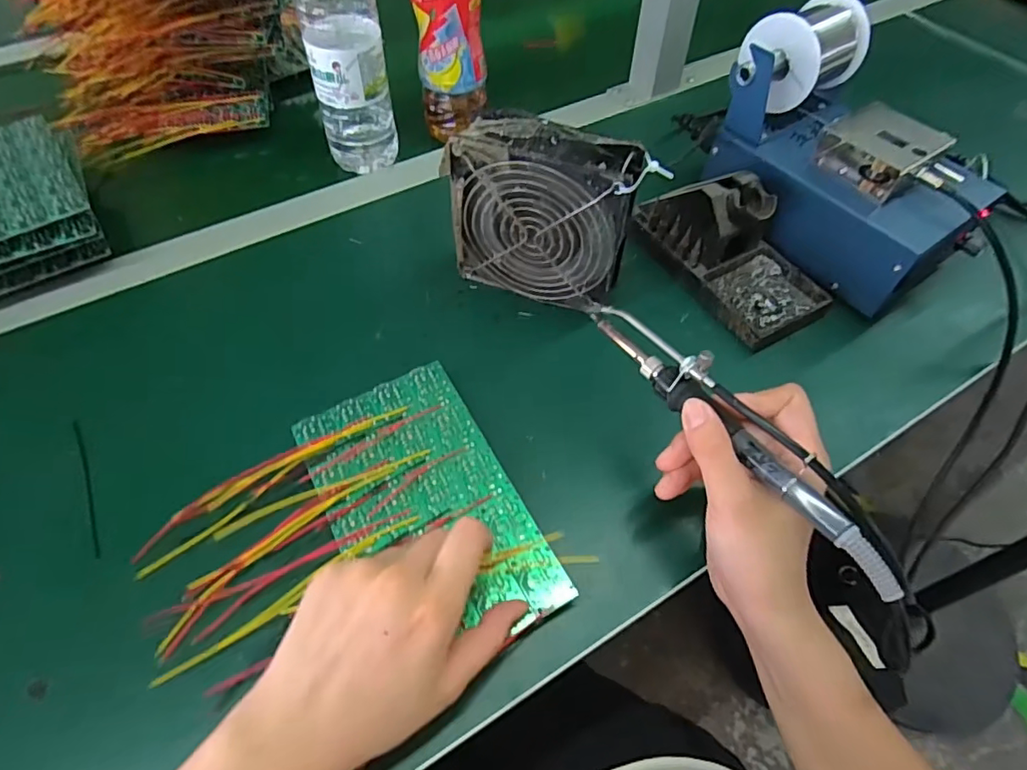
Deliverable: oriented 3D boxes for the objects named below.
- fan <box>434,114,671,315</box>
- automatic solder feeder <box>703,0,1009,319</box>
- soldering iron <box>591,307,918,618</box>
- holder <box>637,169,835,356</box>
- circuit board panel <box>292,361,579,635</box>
[{"bbox_3d":[0.023,-0.114,0.397,0.128,0.122,0.042,17,57,11],"label":"fan"},{"bbox_3d":[0.251,-0.171,0.430,0.111,0.139,0.198,-28,60,-18],"label":"automatic solder feeder"},{"bbox_3d":[0.113,0.018,0.288,0.020,0.030,0.206,-30,58,-19],"label":"soldering iron"},{"bbox_3d":[0.168,-0.106,0.423,0.080,0.070,0.140,-30,60,-19],"label":"holder"},{"bbox_3d":[-0.052,0.068,0.328,0.101,0.006,0.171,-26,59,-17],"label":"circuit board panel"}]

